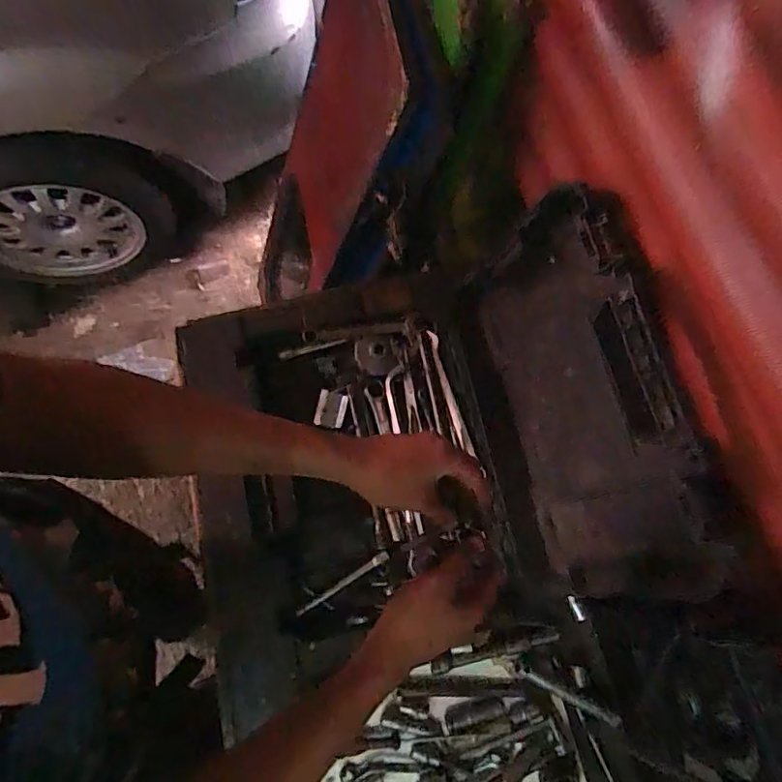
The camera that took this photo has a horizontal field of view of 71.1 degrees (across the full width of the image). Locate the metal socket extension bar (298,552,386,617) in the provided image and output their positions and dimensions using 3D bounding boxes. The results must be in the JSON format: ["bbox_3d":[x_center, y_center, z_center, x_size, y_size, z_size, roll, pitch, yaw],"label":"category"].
[{"bbox_3d":[-0.066,0.266,0.759,0.144,0.013,0.013,-30,81,-14],"label":"metal socket extension bar"}]

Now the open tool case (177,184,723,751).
[{"bbox_3d":[0.014,0.060,0.709,0.547,0.266,0.524,-12,77,-8],"label":"open tool case"}]

